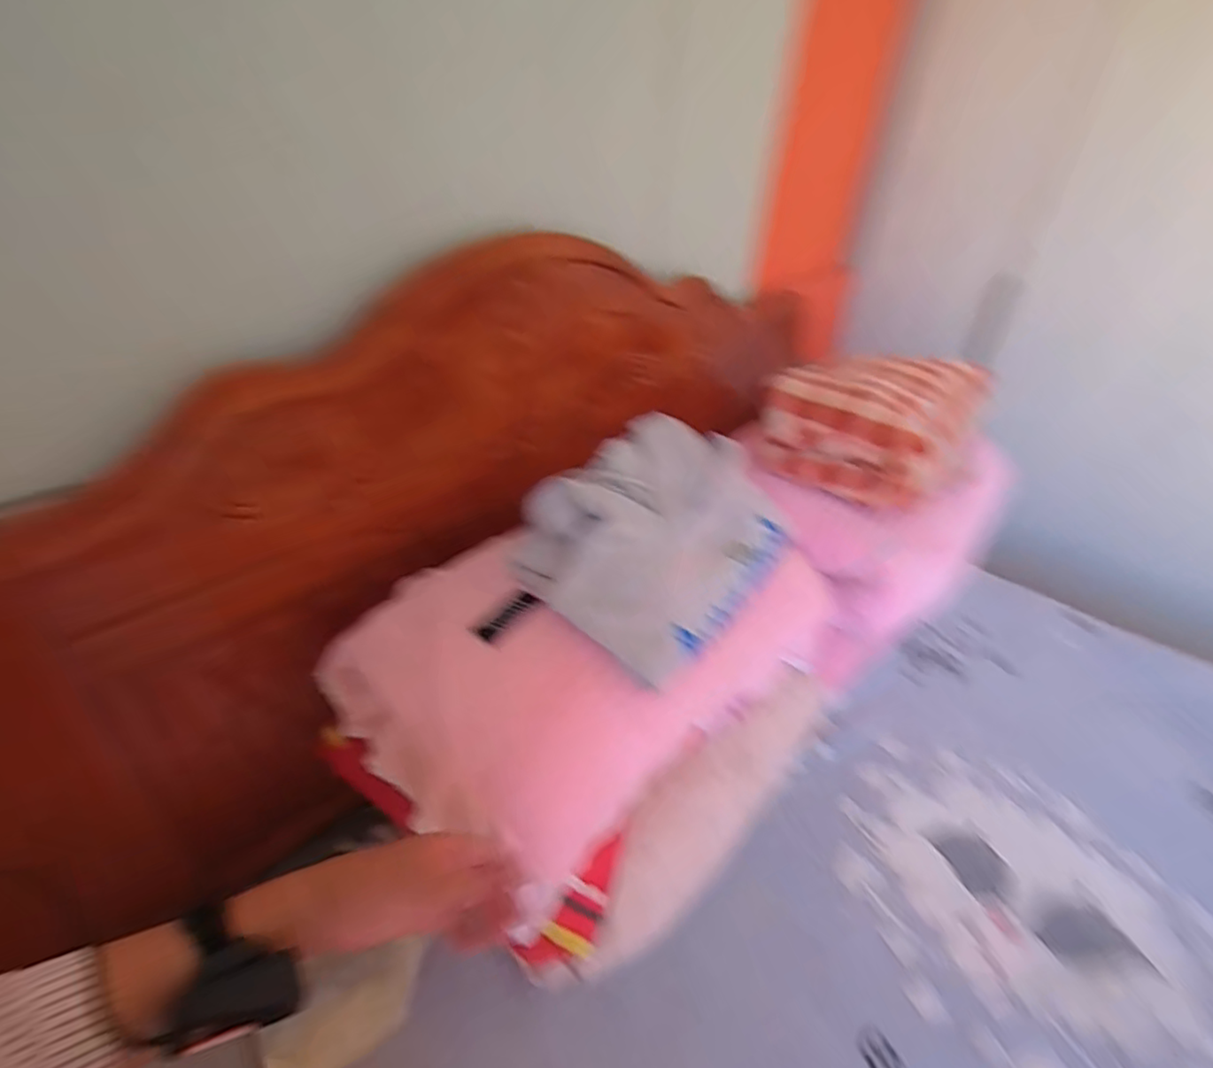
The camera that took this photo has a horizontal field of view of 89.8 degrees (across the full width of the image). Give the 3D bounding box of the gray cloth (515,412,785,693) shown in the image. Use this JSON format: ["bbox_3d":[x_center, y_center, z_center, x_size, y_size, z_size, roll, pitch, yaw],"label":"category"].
[{"bbox_3d":[0.081,-0.009,0.778,0.232,0.154,0.358,27,41,29],"label":"gray cloth"}]

